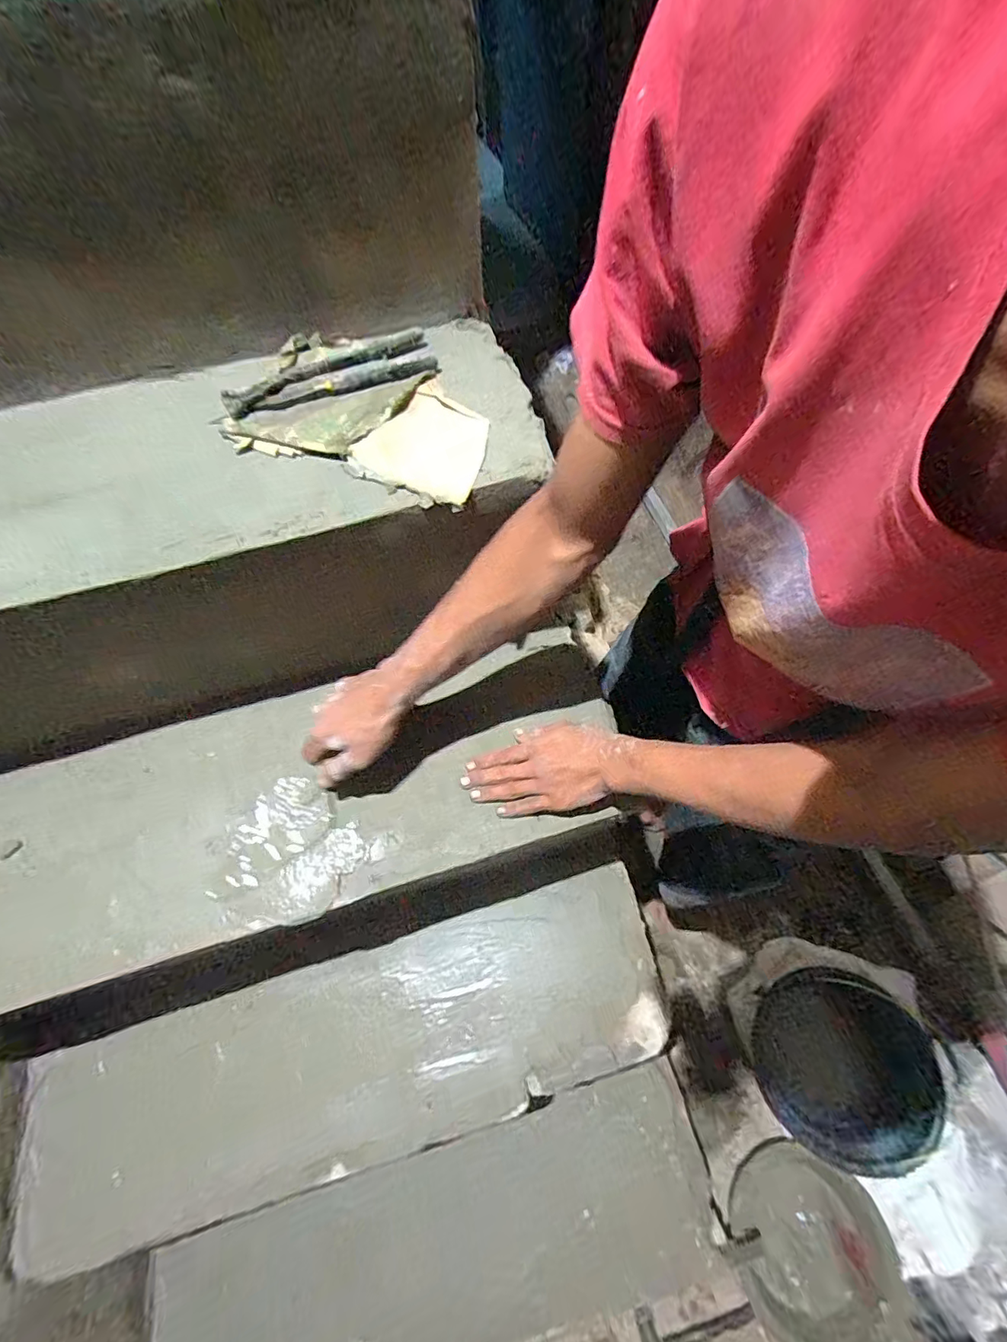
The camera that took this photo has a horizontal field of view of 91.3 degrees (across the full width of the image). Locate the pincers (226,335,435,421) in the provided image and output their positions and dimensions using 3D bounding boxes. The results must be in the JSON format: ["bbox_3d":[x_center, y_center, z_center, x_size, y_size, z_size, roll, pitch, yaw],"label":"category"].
[{"bbox_3d":[-0.180,-0.311,0.518,0.217,0.014,0.067,-21,63,-7],"label":"pincers"}]

